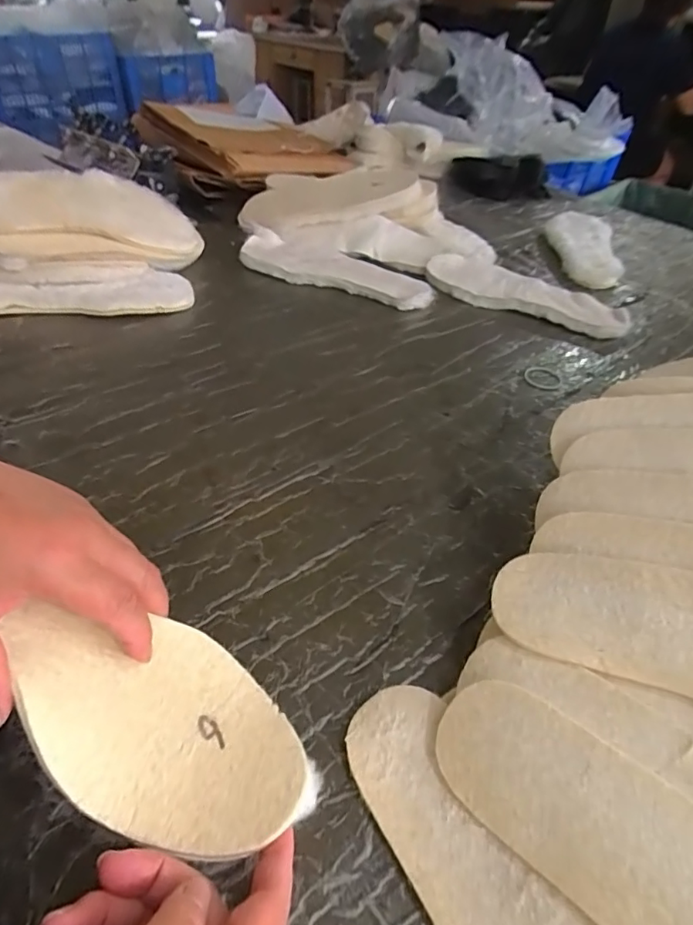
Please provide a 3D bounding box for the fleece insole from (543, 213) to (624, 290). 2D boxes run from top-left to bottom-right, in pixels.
[{"bbox_3d":[0.384,-0.356,0.854,0.105,0.031,0.259,11,42,9],"label":"fleece insole"}]

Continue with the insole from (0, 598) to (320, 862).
[{"bbox_3d":[-0.098,0.130,0.268,0.171,0.018,0.091,32,42,9],"label":"insole"}]

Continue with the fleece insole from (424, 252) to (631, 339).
[{"bbox_3d":[0.247,-0.237,0.720,0.272,0.017,0.100,24,56,18],"label":"fleece insole"}]

